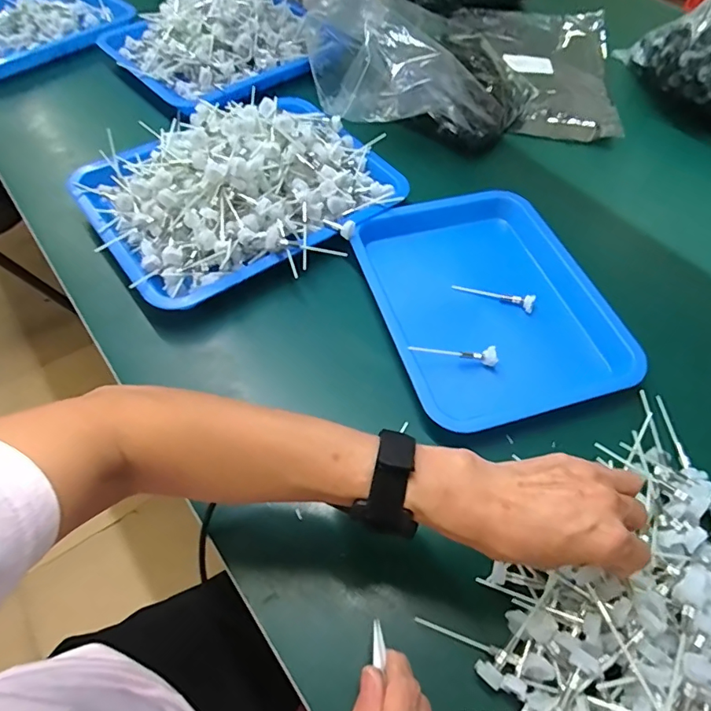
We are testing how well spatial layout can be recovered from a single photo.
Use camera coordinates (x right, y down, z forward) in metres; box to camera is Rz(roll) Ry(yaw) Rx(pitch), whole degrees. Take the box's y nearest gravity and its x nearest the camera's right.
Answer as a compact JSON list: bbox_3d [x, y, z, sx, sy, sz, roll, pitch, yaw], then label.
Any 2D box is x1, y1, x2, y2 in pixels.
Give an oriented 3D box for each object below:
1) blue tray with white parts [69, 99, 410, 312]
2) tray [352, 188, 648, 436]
[{"bbox_3d":[-0.123,-0.204,0.540,0.321,0.072,0.252,-33,64,-21],"label":"blue tray with white parts"},{"bbox_3d":[0.136,-0.062,0.509,0.227,0.031,0.284,-13,58,-11],"label":"tray"}]

